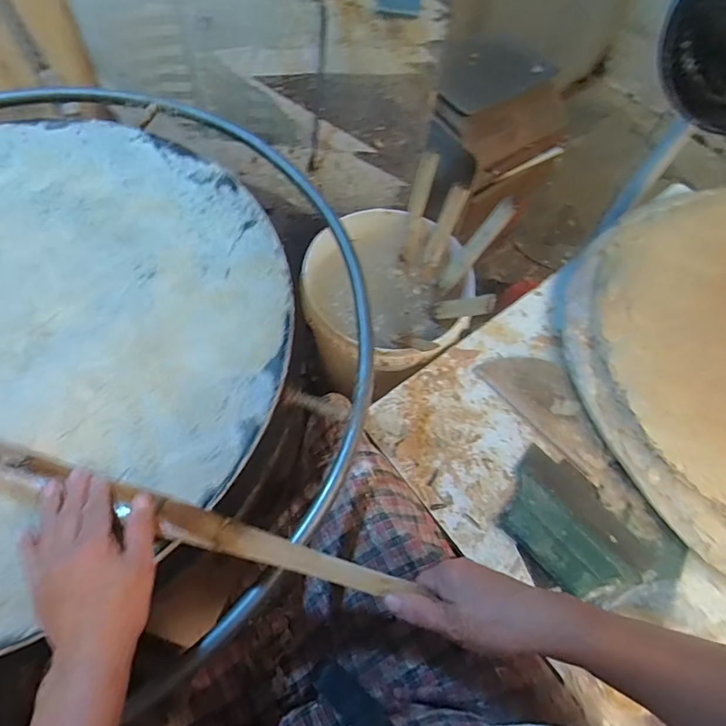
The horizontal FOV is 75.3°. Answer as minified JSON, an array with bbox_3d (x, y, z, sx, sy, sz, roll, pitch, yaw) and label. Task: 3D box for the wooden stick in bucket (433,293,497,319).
[{"bbox_3d":[0.159,-0.088,0.750,0.028,0.140,0.017,48,67,-21],"label":"wooden stick in bucket"}]

